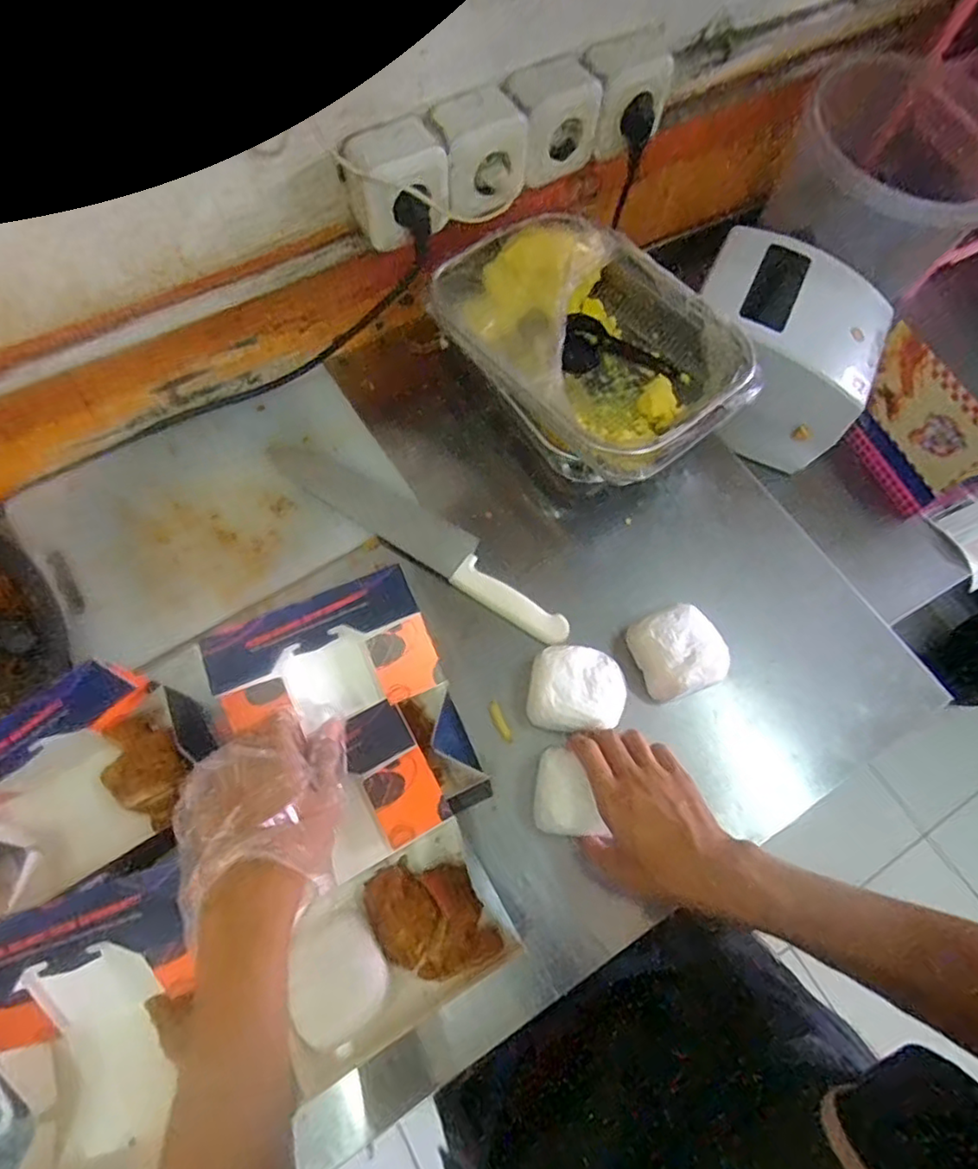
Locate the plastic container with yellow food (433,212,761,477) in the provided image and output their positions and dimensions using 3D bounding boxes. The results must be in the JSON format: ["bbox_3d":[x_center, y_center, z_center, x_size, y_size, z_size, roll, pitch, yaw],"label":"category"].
[{"bbox_3d":[0.100,-0.240,0.631,0.215,0.082,0.299,-39,75,-16],"label":"plastic container with yellow food"}]

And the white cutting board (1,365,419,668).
[{"bbox_3d":[-0.275,-0.081,0.639,0.343,0.019,0.228,-31,73,-14],"label":"white cutting board"}]

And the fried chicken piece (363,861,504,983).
[{"bbox_3d":[-0.047,0.266,0.500,0.083,0.041,0.095,-25,71,-12],"label":"fried chicken piece"}]

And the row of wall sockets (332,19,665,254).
[{"bbox_3d":[0.026,-0.413,0.583,0.332,0.078,0.066,-27,72,-13],"label":"row of wall sockets"}]

